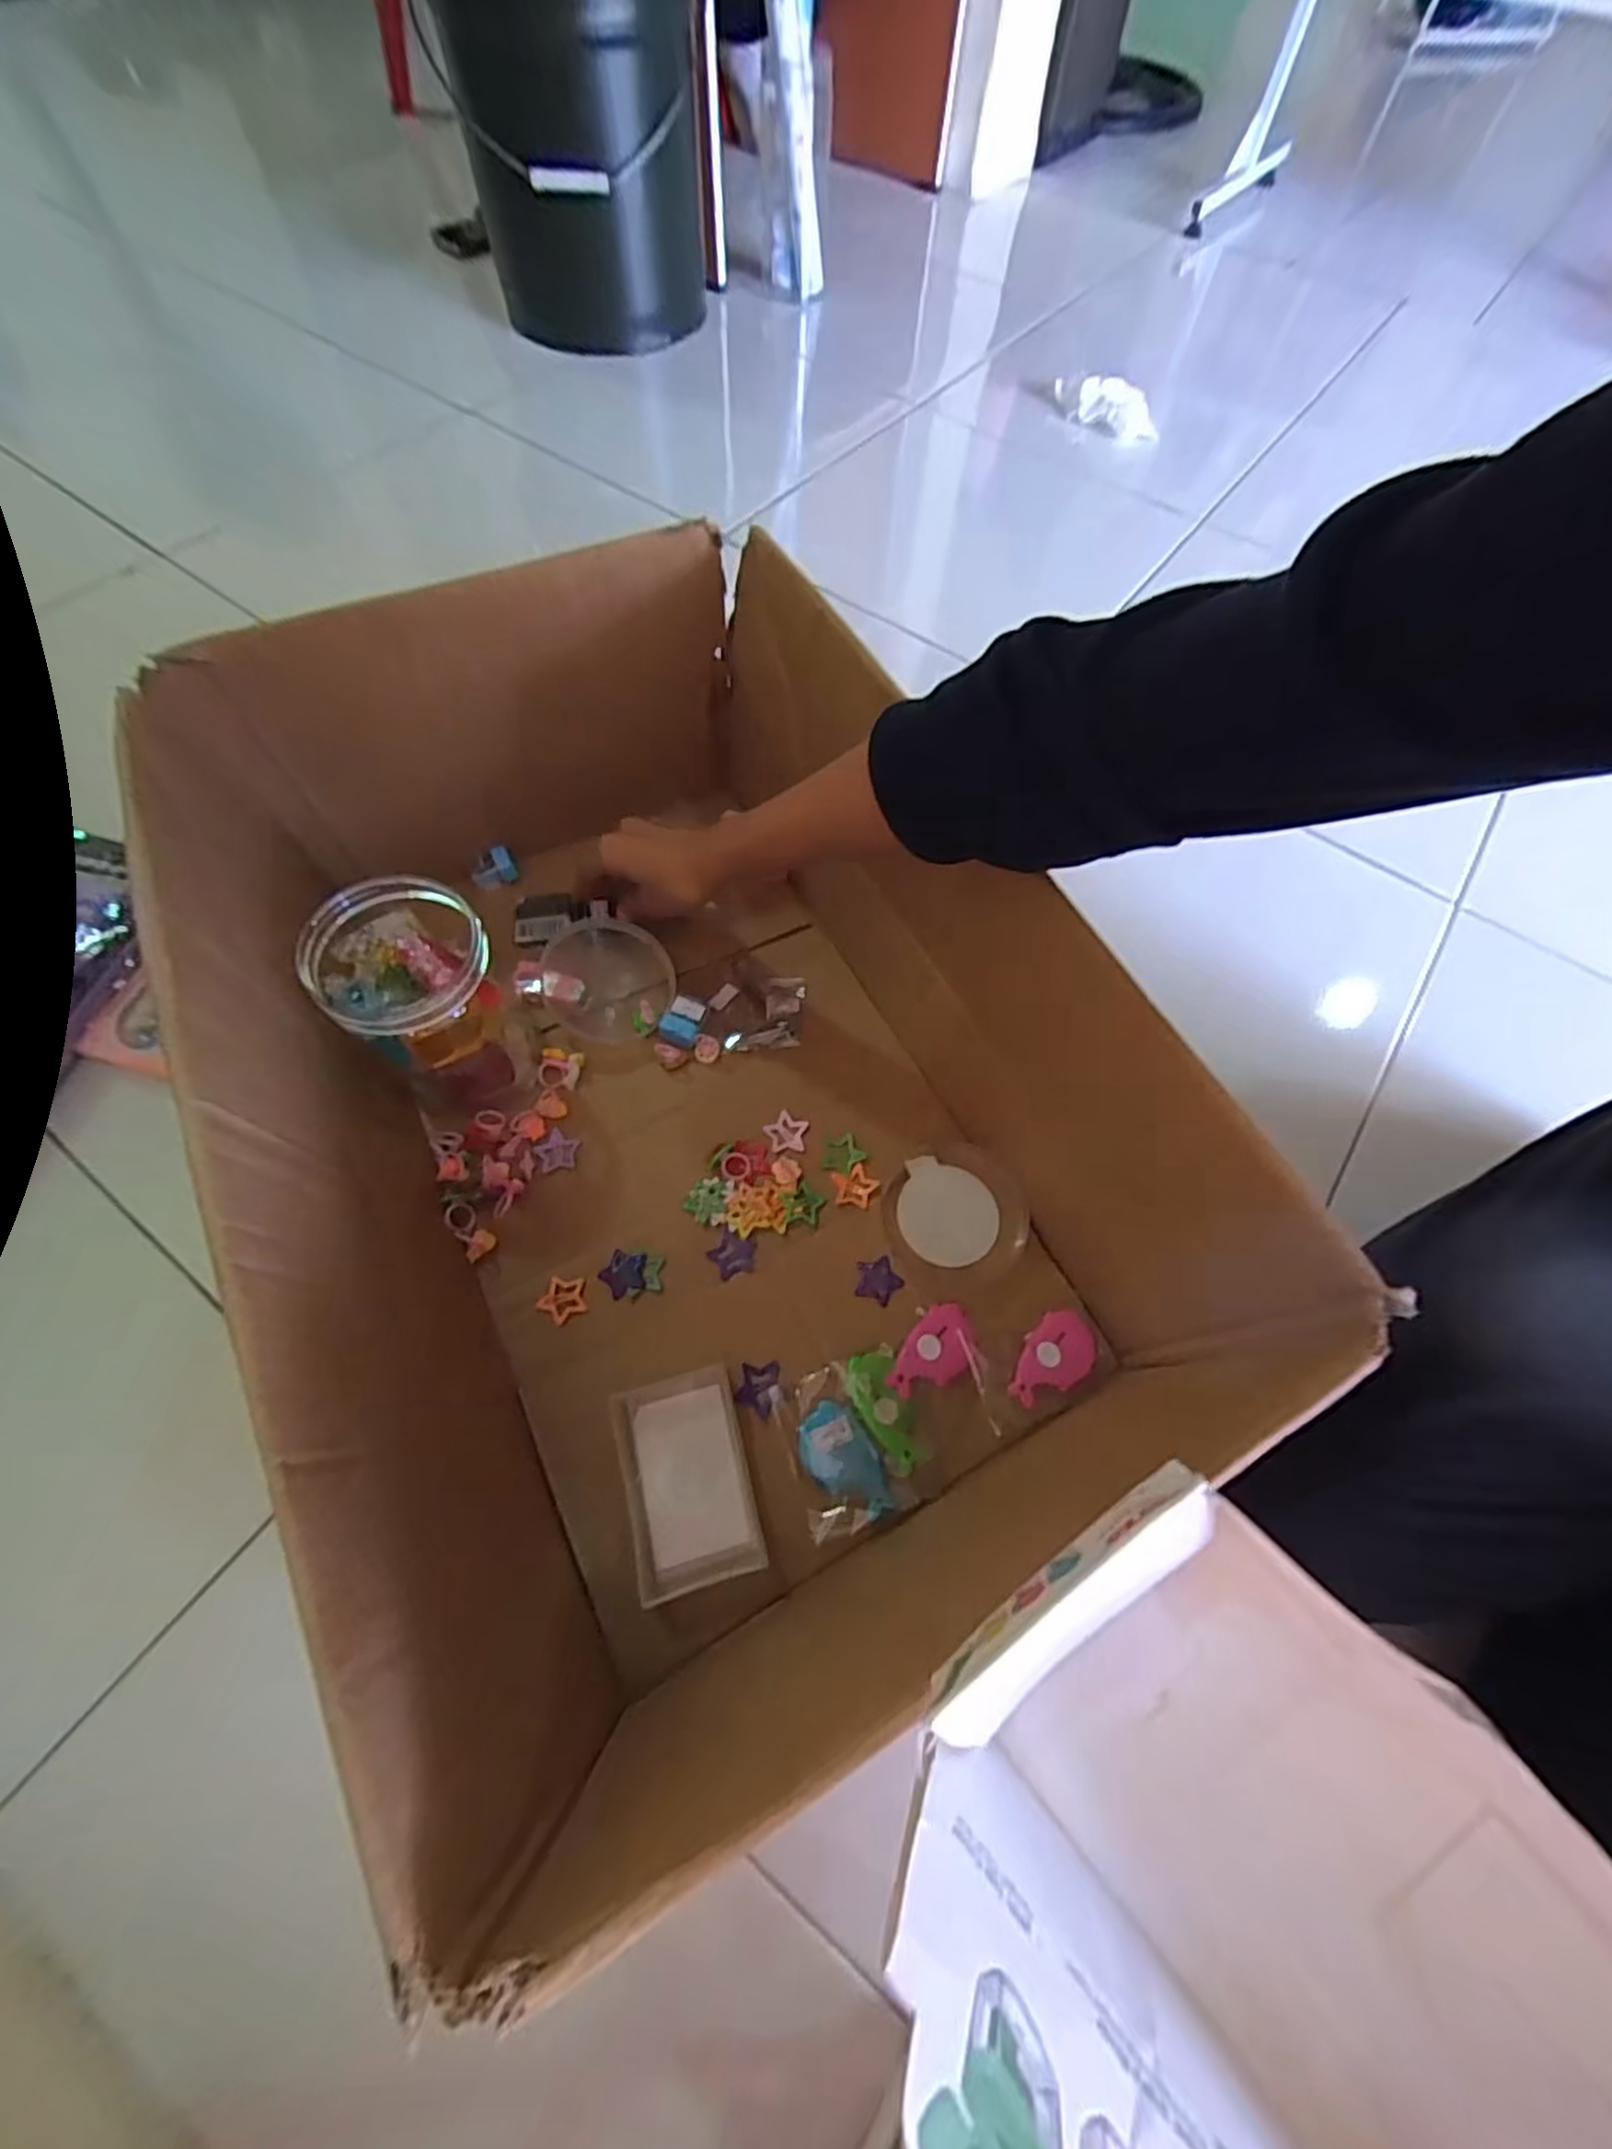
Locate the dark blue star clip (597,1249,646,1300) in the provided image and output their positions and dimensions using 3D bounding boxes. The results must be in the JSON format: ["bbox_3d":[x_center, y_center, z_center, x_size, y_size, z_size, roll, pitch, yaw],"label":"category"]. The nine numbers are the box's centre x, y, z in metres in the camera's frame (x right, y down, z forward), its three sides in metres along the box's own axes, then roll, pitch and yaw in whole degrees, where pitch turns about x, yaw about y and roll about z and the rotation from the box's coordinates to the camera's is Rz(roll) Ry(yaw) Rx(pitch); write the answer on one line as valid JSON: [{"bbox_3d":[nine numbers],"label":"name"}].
[{"bbox_3d":[-0.111,0.120,0.436,0.026,0.004,0.028,-2,65,-3],"label":"dark blue star clip"}]

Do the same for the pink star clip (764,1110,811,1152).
[{"bbox_3d":[-0.012,0.039,0.478,0.030,0.004,0.028,-38,71,-17],"label":"pink star clip"}]

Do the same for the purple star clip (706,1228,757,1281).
[{"bbox_3d":[-0.044,0.110,0.442,0.029,0.004,0.029,-32,70,-16],"label":"purple star clip"}]

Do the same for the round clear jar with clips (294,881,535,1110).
[{"bbox_3d":[-0.218,-0.043,0.426,0.081,0.141,0.078,1,63,-2],"label":"round clear jar with clips"}]

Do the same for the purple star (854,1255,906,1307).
[{"bbox_3d":[0.043,0.125,0.435,0.028,0.004,0.028,-28,68,-14],"label":"purple star"}]

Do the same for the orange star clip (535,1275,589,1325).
[{"bbox_3d":[-0.144,0.132,0.427,0.028,0.004,0.027,-29,69,-14],"label":"orange star clip"}]

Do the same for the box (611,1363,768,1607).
[{"bbox_3d":[-0.064,0.212,0.381,0.064,0.024,0.097,-14,66,-8],"label":"box"}]

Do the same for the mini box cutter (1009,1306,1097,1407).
[{"bbox_3d":[0.142,0.164,0.415,0.060,0.005,0.035,-36,70,-17],"label":"mini box cutter"}]

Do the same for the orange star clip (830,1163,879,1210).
[{"bbox_3d":[0.030,0.072,0.463,0.028,0.004,0.029,-39,71,-18],"label":"orange star clip"}]

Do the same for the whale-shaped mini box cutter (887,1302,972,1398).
[{"bbox_3d":[0.074,0.160,0.412,0.032,0.009,0.059,37,69,15],"label":"whale-shaped mini box cutter"}]

